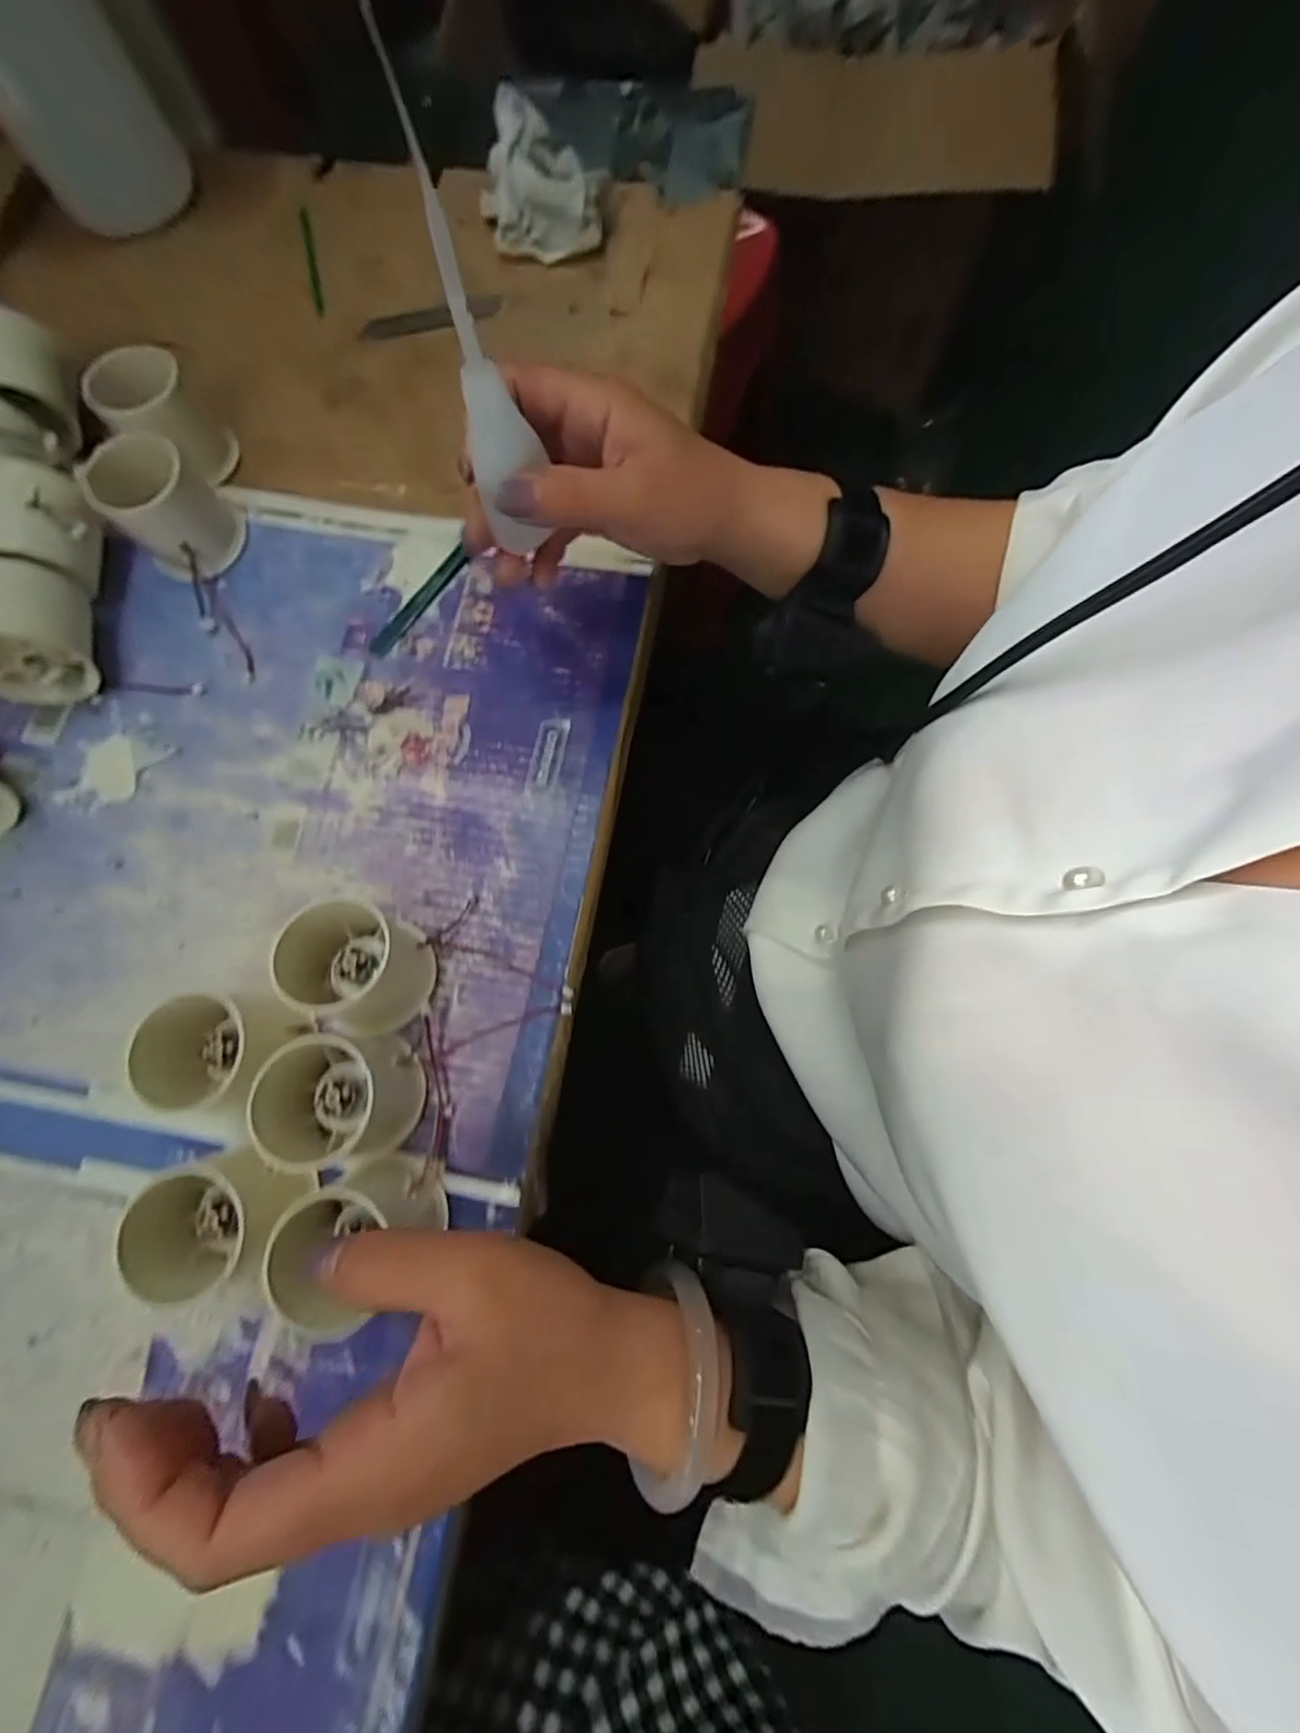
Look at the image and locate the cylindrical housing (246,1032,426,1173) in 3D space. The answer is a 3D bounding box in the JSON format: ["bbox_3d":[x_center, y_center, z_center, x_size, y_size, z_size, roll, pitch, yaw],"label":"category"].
[{"bbox_3d":[-0.136,0.102,0.269,0.054,0.055,0.052,0,76,0],"label":"cylindrical housing"}]

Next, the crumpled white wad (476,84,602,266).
[{"bbox_3d":[-0.075,-0.461,0.407,0.077,0.046,0.098,-16,76,-3],"label":"crumpled white wad"}]

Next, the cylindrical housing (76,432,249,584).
[{"bbox_3d":[-0.272,-0.204,0.348,0.058,0.052,0.054,-43,80,-9],"label":"cylindrical housing"}]

